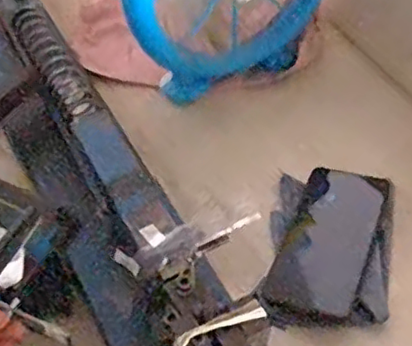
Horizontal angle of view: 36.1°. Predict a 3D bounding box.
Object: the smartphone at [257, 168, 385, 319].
[{"bbox_3d":[0.110,0.062,0.568,0.075,0.007,0.146,17,59,20],"label":"smartphone"}]

